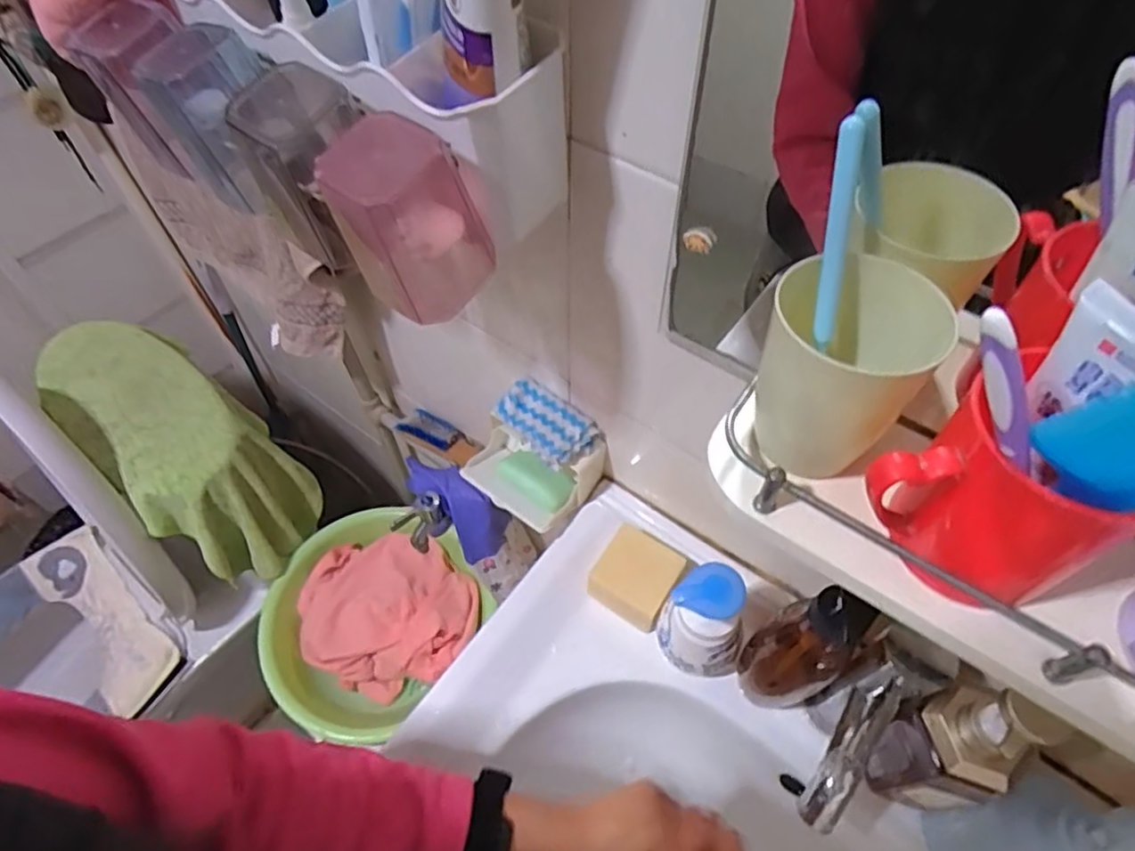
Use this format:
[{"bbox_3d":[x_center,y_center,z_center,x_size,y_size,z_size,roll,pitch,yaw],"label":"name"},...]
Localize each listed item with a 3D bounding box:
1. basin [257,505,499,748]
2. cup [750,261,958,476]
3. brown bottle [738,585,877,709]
[{"bbox_3d":[-0.303,0.300,0.991,0.316,0.124,0.270,-36,62,-21],"label":"basin"},{"bbox_3d":[0.139,-0.028,0.342,0.071,0.098,0.075,0,56,1],"label":"cup"},{"bbox_3d":[0.182,0.170,0.498,0.060,0.221,0.064,-29,60,-17],"label":"brown bottle"}]

